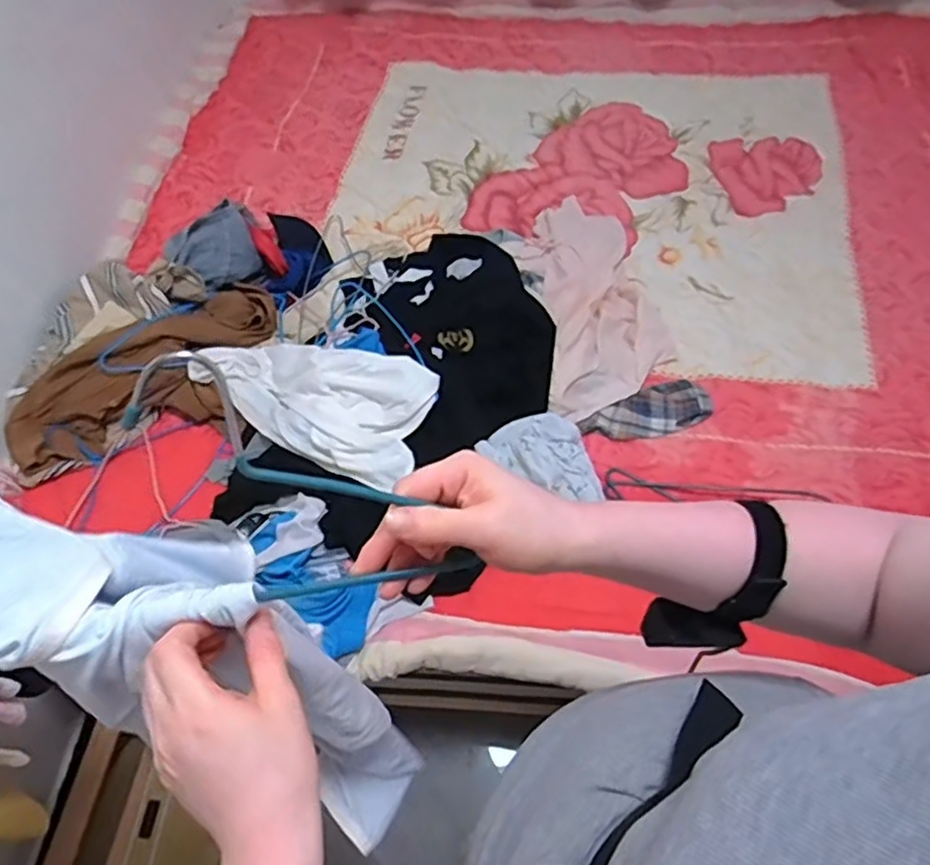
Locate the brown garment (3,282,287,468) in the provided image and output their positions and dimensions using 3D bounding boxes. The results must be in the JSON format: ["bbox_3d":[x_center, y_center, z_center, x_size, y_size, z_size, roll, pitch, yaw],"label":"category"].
[{"bbox_3d":[-0.549,-0.092,1.183,0.500,0.121,0.204,-33,63,-16],"label":"brown garment"}]

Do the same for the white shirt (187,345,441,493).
[{"bbox_3d":[-0.262,-0.071,1.123,0.465,0.072,0.214,19,61,29],"label":"white shirt"}]

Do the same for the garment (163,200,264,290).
[{"bbox_3d":[-0.475,-0.351,1.265,0.161,0.070,0.127,-35,64,-17],"label":"garment"}]

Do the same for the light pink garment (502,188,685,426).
[{"bbox_3d":[0.235,-0.294,1.295,0.266,0.098,0.534,-11,59,-4],"label":"light pink garment"}]

